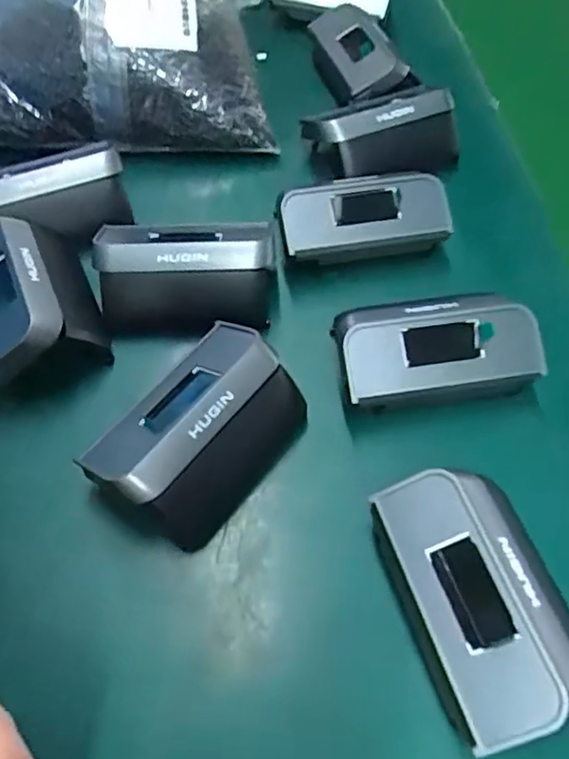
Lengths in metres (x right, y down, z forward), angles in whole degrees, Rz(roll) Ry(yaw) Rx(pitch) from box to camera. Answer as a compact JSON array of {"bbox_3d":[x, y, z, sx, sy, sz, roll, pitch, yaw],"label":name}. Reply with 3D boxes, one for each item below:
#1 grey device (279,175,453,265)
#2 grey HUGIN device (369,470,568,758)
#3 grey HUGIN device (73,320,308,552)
[{"bbox_3d":[0.034,-0.071,0.262,0.072,0.024,0.032,-8,58,-8],"label":"grey device"},{"bbox_3d":[0.057,0.065,0.177,0.042,0.030,0.072,-15,59,-12],"label":"grey HUGIN device"},{"bbox_3d":[-0.029,0.017,0.207,0.047,0.029,0.072,32,62,17],"label":"grey HUGIN device"}]

